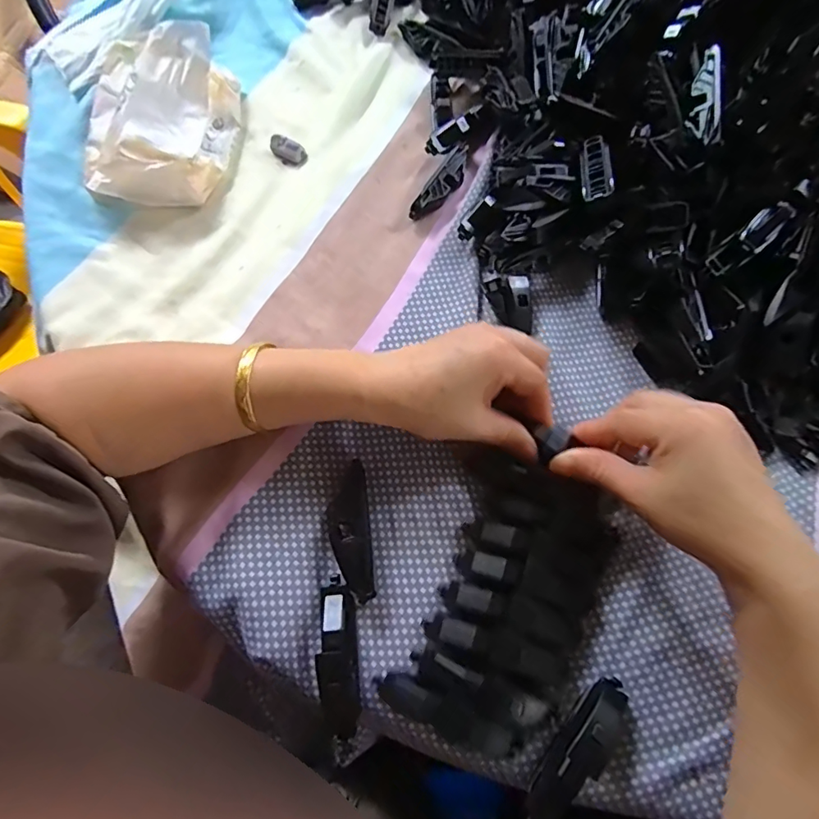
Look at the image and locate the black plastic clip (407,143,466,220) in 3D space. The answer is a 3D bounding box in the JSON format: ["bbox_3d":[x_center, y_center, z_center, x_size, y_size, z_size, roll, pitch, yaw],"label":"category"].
[{"bbox_3d":[0.026,-0.177,0.378,0.015,0.018,0.072,32,72,12],"label":"black plastic clip"}]

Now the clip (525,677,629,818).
[{"bbox_3d":[0.088,0.176,0.245,0.025,0.021,0.078,41,75,14],"label":"clip"}]

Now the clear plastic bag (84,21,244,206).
[{"bbox_3d":[-0.201,-0.231,0.383,0.116,0.046,0.147,0,69,0],"label":"clear plastic bag"}]

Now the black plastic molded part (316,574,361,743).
[{"bbox_3d":[-0.038,0.133,0.261,0.018,0.020,0.077,-5,69,-2],"label":"black plastic molded part"}]

